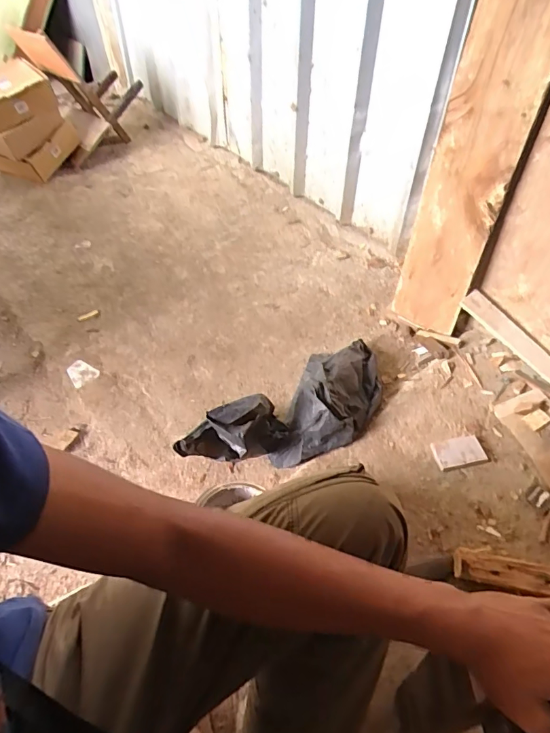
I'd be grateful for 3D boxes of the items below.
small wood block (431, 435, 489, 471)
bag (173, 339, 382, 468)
[{"bbox_3d":[0.379,0.178,0.941,0.098,0.021,0.062,-7,50,-6],"label":"small wood block"},{"bbox_3d":[0.054,0.091,0.981,0.535,0.151,0.216,-20,49,-31],"label":"bag"}]

